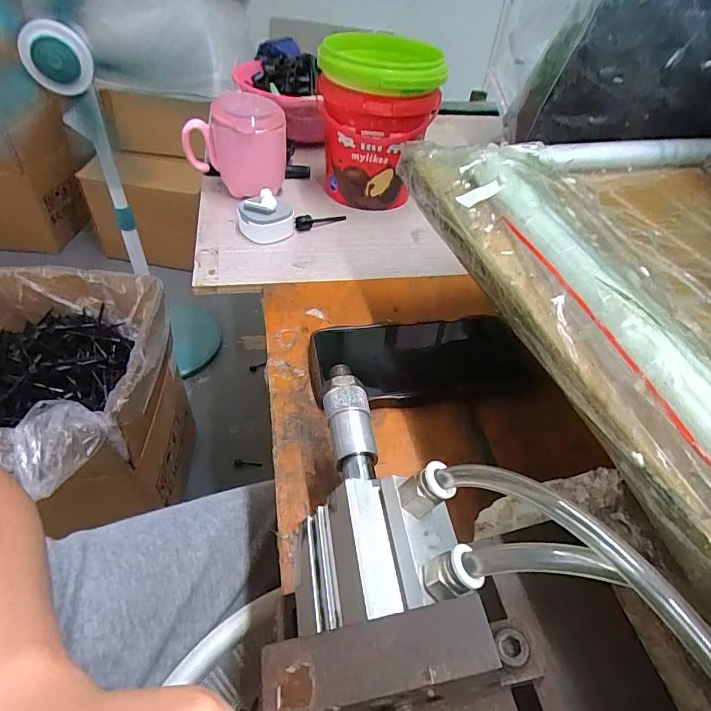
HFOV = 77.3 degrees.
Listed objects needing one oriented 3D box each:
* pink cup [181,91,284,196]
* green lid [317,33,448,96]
[{"bbox_3d":[-0.137,-0.239,0.511,0.112,0.103,0.082,0,46,-7],"label":"pink cup"},{"bbox_3d":[0.026,-0.309,0.469,0.130,0.032,0.103,-4,46,-10],"label":"green lid"}]

